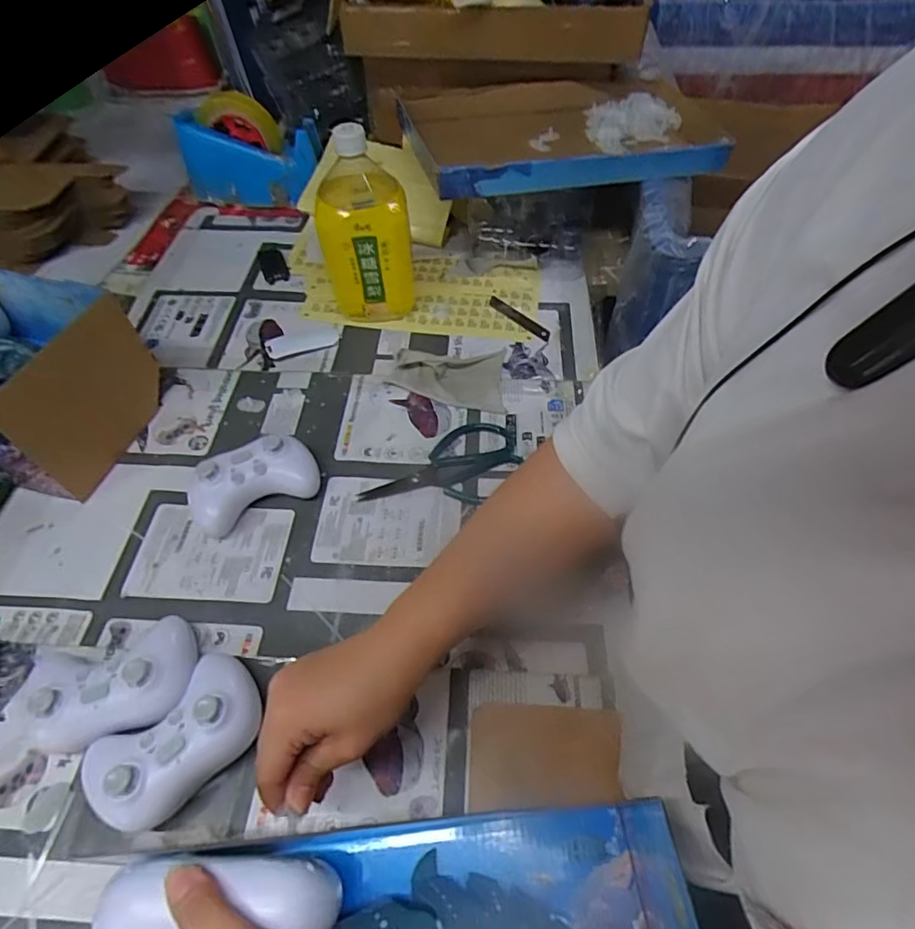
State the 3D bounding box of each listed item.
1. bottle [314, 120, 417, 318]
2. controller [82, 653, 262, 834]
[{"bbox_3d":[-0.099,-0.255,0.574,0.095,0.194,0.086,-1,55,1],"label":"bottle"},{"bbox_3d":[-0.191,0.187,0.358,0.112,0.051,0.076,-38,62,-23],"label":"controller"}]

